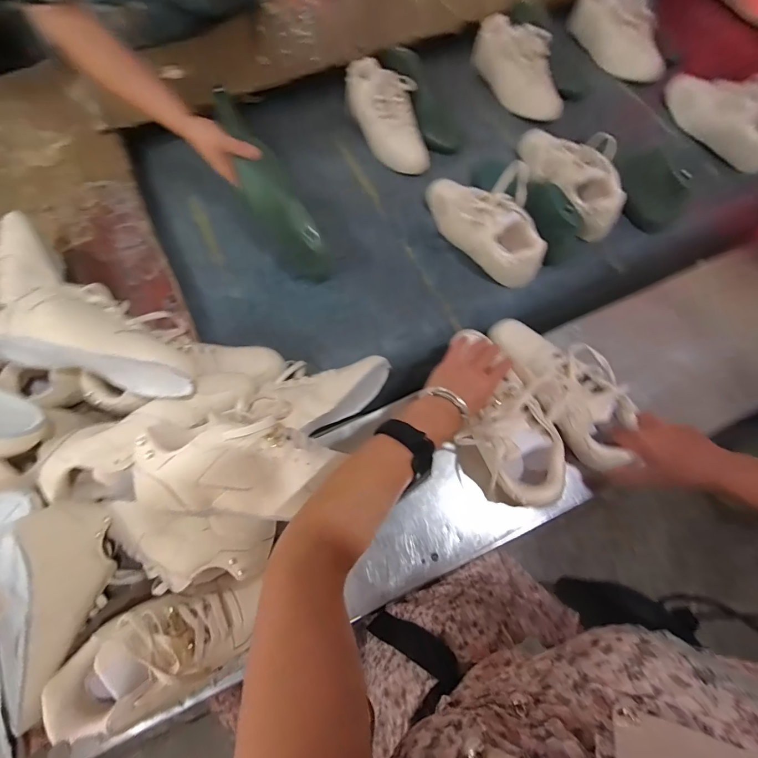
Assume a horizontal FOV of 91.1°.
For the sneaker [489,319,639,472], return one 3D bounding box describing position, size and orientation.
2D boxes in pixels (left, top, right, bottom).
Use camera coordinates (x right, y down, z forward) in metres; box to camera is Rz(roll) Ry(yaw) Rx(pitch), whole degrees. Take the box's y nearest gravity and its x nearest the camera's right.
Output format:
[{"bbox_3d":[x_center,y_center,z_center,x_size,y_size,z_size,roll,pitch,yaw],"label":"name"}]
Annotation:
[{"bbox_3d":[0.267,0.006,0.545,0.118,0.093,0.253,-28,65,-9],"label":"sneaker"}]

